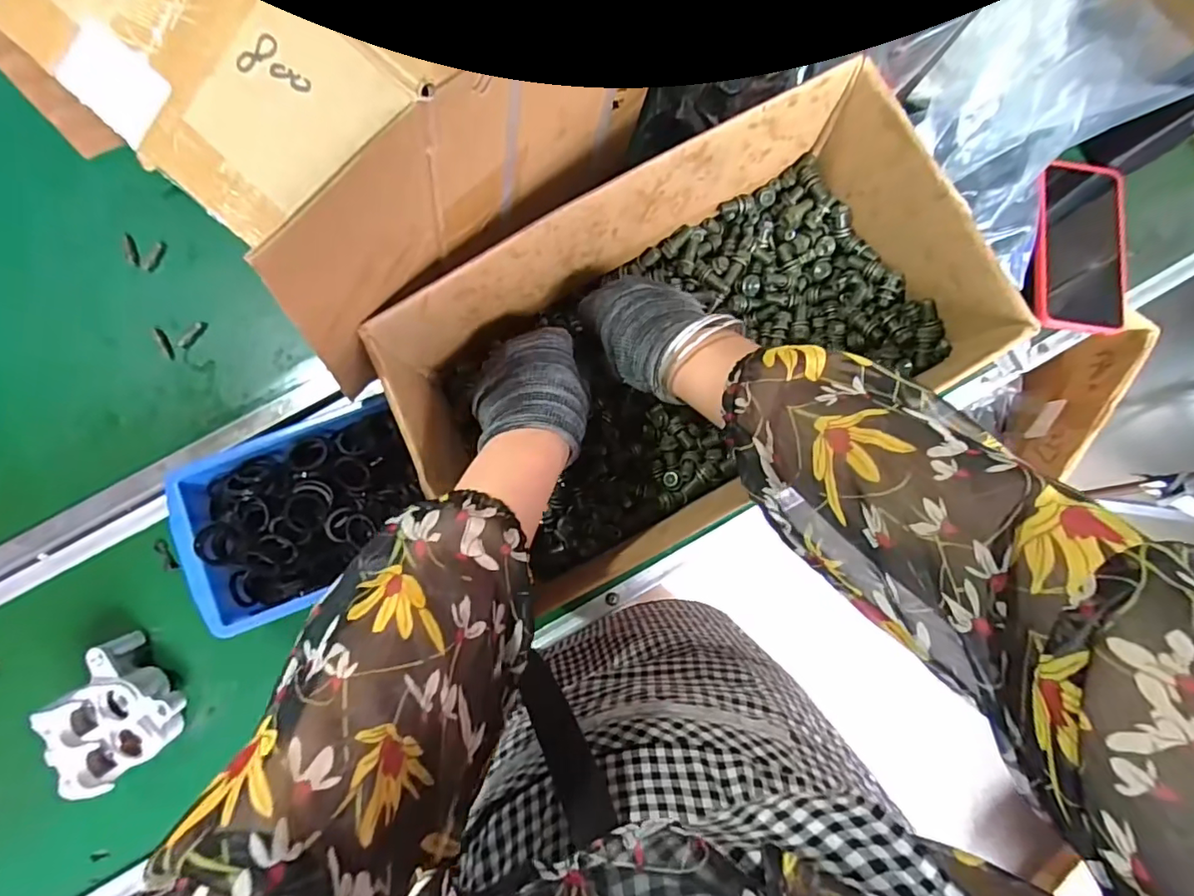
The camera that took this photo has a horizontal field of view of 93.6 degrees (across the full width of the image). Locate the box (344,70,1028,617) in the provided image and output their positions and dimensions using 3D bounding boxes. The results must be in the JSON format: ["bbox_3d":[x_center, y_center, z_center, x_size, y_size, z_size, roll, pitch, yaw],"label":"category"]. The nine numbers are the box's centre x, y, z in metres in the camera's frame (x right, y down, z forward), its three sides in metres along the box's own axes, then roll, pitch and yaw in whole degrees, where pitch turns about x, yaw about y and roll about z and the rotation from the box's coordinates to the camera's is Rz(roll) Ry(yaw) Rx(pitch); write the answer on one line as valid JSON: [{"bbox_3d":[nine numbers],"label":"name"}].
[{"bbox_3d":[0.062,-0.075,0.416,0.382,0.114,0.210,-30,87,-4],"label":"box"}]

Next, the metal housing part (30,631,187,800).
[{"bbox_3d":[-0.384,0.211,0.444,0.075,0.073,0.092,-44,88,-5],"label":"metal housing part"}]

